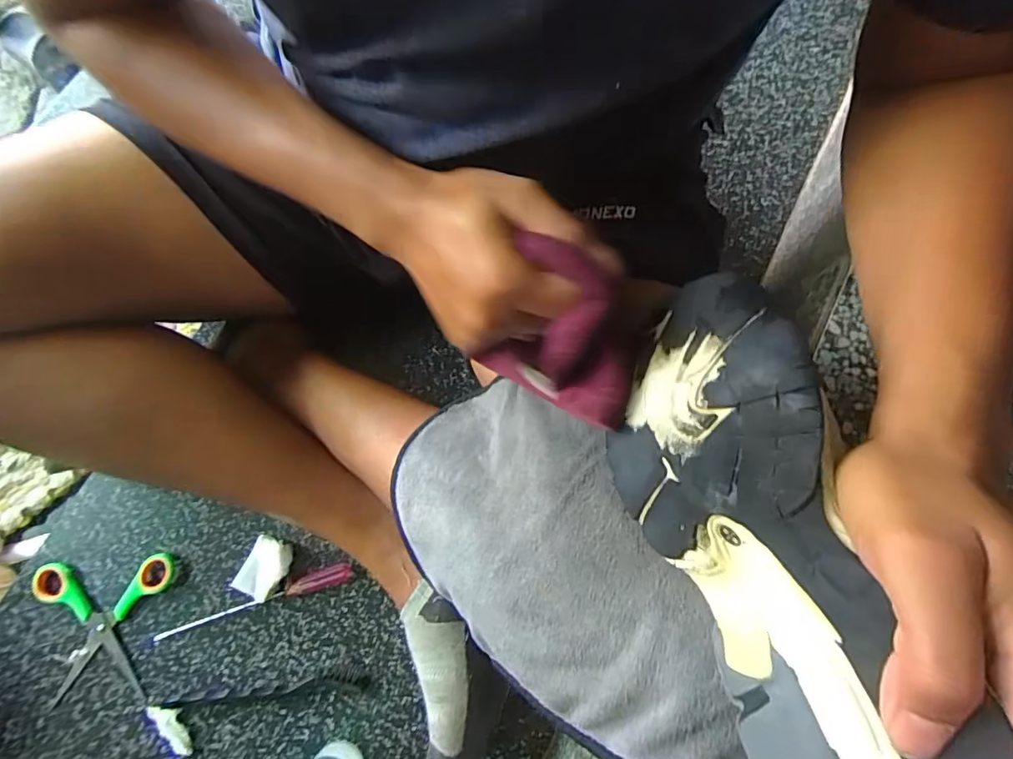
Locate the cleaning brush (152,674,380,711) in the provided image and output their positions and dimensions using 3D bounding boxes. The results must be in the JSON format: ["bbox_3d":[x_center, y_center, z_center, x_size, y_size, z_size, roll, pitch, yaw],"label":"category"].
[{"bbox_3d":[-0.209,0.273,0.458,0.180,0.010,0.024,0,76,-1],"label":"cleaning brush"}]

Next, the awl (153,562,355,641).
[{"bbox_3d":[-0.230,0.202,0.478,0.179,0.016,0.017,-17,77,-5],"label":"awl"}]

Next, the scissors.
[{"bbox_3d":[-0.367,0.222,0.471,0.119,0.008,0.118,-1,76,-2],"label":"scissors"}]

